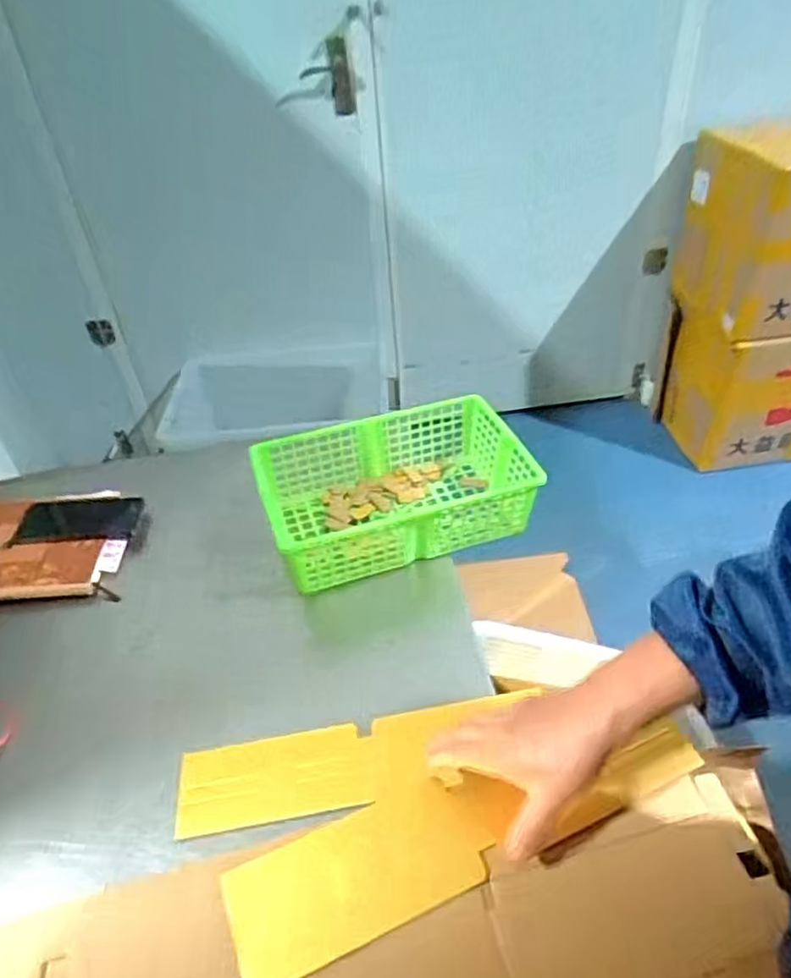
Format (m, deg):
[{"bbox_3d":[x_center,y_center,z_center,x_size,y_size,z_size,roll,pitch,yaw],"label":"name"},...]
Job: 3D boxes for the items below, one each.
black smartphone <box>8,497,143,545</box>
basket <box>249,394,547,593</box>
[{"bbox_3d":[-0.439,0.043,0.921,0.154,0.011,0.084,-3,45,-13],"label":"black smartphone"},{"bbox_3d":[0.001,-0.001,0.891,0.339,0.106,0.202,-13,41,-10],"label":"basket"}]

